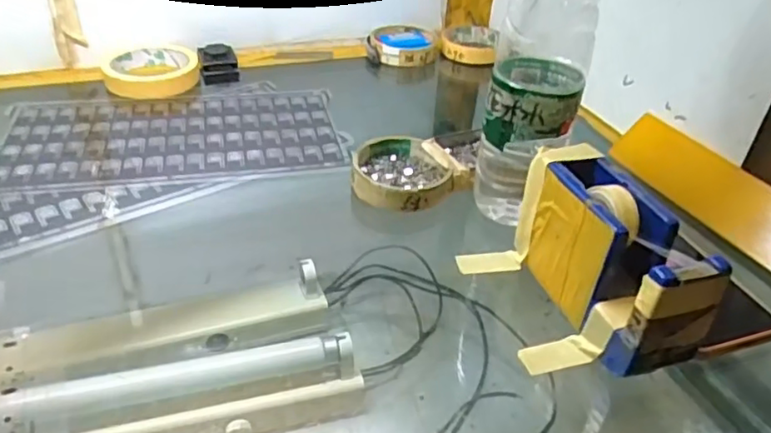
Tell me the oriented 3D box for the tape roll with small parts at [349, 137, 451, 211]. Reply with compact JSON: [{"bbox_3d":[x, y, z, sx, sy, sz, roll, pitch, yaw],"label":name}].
[{"bbox_3d":[0.012,-0.035,0.501,0.079,0.023,0.085,3,35,-2],"label":"tape roll with small parts"}]

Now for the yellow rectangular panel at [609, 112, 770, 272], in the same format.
[{"bbox_3d":[0.262,-0.026,0.495,0.010,0.051,0.185,7,30,-30],"label":"yellow rectangular panel"}]

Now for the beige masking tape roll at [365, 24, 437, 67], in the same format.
[{"bbox_3d":[0.019,-0.214,0.756,0.086,0.022,0.092,5,35,-3],"label":"beige masking tape roll"}]

